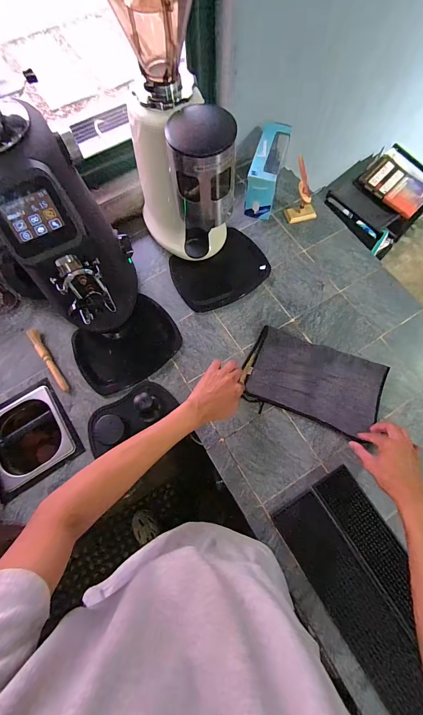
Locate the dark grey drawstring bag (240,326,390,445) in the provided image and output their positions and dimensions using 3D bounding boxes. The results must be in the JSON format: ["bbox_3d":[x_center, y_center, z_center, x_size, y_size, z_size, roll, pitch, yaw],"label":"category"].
[{"bbox_3d":[0.229,0.054,0.691,0.297,0.023,0.184,23,71,8],"label":"dark grey drawstring bag"}]

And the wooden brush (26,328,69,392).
[{"bbox_3d":[-0.381,0.004,0.713,0.022,0.015,0.183,-34,73,-10],"label":"wooden brush"}]

